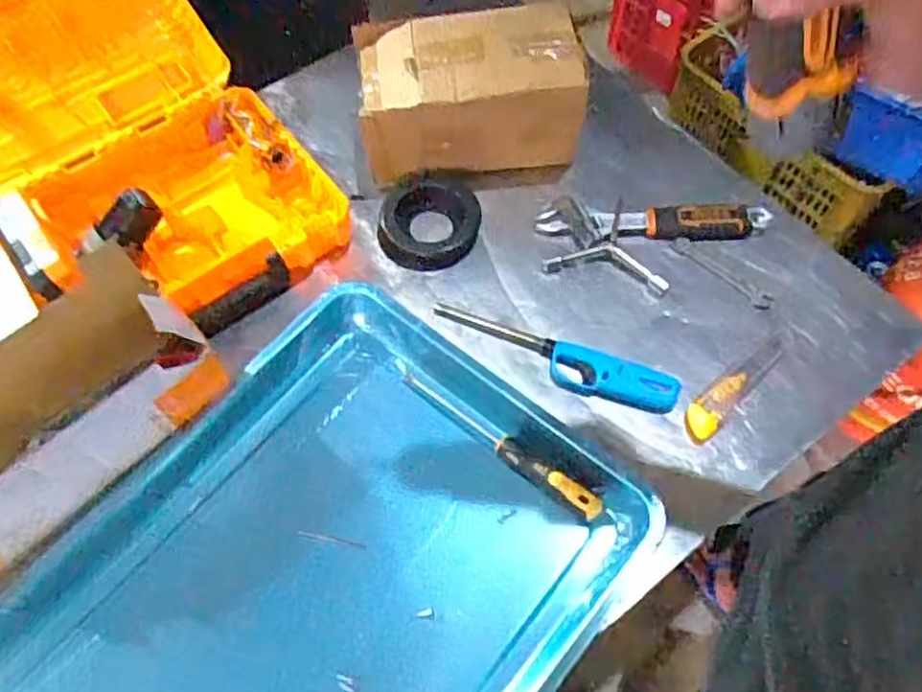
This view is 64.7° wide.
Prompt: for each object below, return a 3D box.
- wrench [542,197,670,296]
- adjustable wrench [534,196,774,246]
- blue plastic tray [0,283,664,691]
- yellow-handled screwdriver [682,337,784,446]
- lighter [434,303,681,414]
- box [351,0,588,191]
[{"bbox_3d":[0.171,-0.092,0.785,0.127,0.011,0.115,-38,67,-17],"label":"wrench"},{"bbox_3d":[0.213,-0.137,0.800,0.254,0.024,0.061,4,62,4],"label":"adjustable wrench"},{"bbox_3d":[-0.154,0.251,0.613,0.382,0.078,0.590,37,69,19],"label":"blue plastic tray"},{"bbox_3d":[0.272,0.038,0.726,0.034,0.021,0.154,39,70,20],"label":"yellow-handled screwdriver"},{"bbox_3d":[0.091,0.008,0.732,0.255,0.023,0.050,22,65,13],"label":"lighter"},{"bbox_3d":[0.012,-0.280,0.820,0.241,0.125,0.140,-2,62,1],"label":"box"}]

